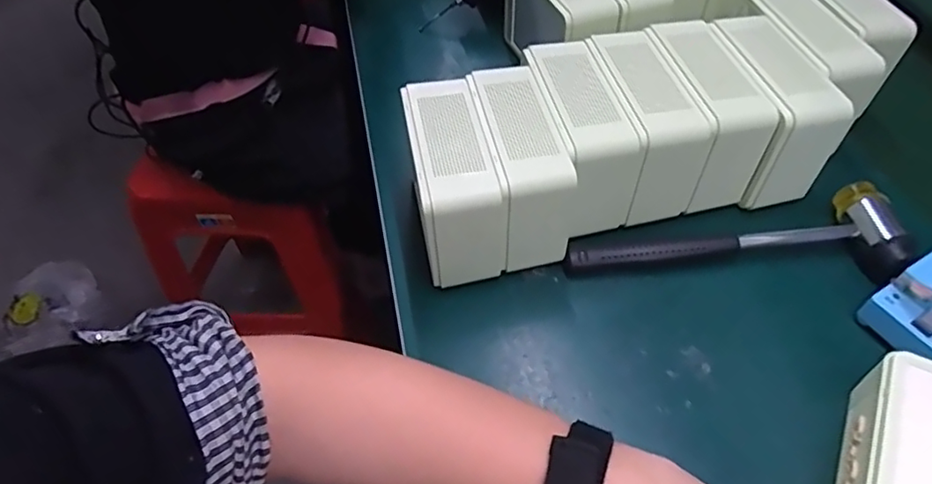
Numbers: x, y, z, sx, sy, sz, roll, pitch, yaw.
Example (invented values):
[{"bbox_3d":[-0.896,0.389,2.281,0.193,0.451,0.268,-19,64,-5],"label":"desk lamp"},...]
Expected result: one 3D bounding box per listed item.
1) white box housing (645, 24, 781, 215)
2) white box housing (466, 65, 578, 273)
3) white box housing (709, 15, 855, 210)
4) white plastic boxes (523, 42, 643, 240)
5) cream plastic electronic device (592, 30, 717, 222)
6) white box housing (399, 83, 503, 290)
[{"bbox_3d":[0.195,-0.111,0.494,0.057,0.099,0.136,-11,52,-6],"label":"white box housing"},{"bbox_3d":[0.043,-0.058,0.473,0.052,0.104,0.130,-11,52,-6],"label":"white box housing"},{"bbox_3d":[0.246,-0.113,0.492,0.063,0.096,0.138,-11,52,-6],"label":"white box housing"},{"bbox_3d":[0.090,-0.087,0.478,0.052,0.088,0.139,-10,52,-6],"label":"white plastic boxes"},{"bbox_3d":[0.143,-0.100,0.489,0.058,0.098,0.135,-12,52,-7],"label":"cream plastic electronic device"},{"bbox_3d":[-0.013,-0.045,0.463,0.060,0.108,0.131,-11,52,-6],"label":"white box housing"}]

